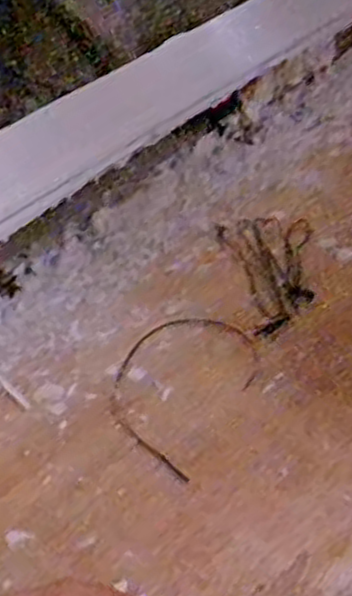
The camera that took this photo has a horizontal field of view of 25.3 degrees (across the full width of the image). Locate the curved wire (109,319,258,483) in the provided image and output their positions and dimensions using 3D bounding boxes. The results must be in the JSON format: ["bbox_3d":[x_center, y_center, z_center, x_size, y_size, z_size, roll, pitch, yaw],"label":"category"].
[{"bbox_3d":[0.001,0.066,0.599,0.095,0.015,0.152,18,45,23],"label":"curved wire"}]

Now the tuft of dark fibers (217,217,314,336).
[{"bbox_3d":[0.090,-0.025,0.691,0.080,0.013,0.139,-8,41,-5],"label":"tuft of dark fibers"}]

